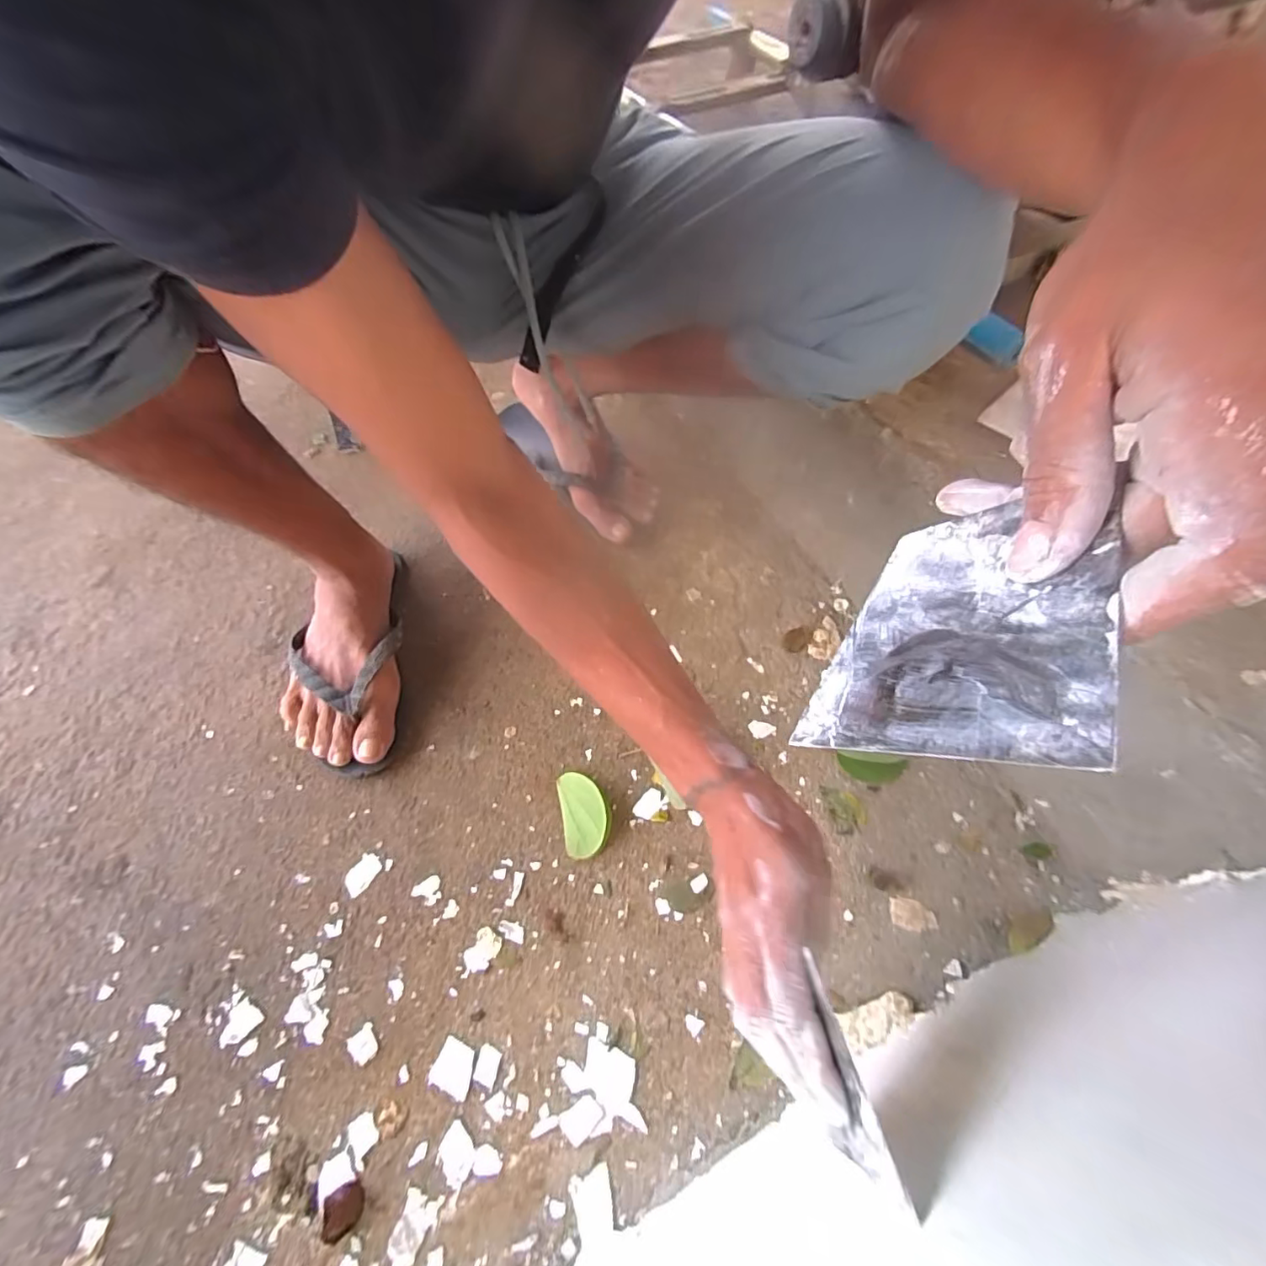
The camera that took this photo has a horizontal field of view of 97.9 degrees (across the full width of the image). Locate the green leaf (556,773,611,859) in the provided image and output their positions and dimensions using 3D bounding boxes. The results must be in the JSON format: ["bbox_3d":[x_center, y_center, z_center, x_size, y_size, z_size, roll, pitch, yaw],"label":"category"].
[{"bbox_3d":[-0.040,0.149,0.460,0.040,0.018,0.068,-10,59,-7],"label":"green leaf"}]

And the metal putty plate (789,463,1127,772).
[{"bbox_3d":[0.103,-0.003,0.177,0.004,0.095,0.094,36,70,-17],"label":"metal putty plate"}]

